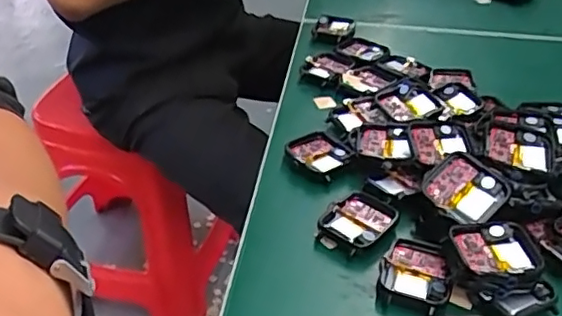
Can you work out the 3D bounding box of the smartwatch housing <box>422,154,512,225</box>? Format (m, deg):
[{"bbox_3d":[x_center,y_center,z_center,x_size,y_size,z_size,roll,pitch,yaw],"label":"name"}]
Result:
[{"bbox_3d":[0.106,0.017,0.343,0.043,0.009,0.037,39,90,24],"label":"smartwatch housing"}]

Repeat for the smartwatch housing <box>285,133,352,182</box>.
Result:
[{"bbox_3d":[0.027,0.000,0.412,0.034,0.012,0.039,-25,42,-30],"label":"smartwatch housing"}]

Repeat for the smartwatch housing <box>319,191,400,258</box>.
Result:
[{"bbox_3d":[0.046,0.039,0.356,0.036,0.010,0.044,22,42,29],"label":"smartwatch housing"}]

